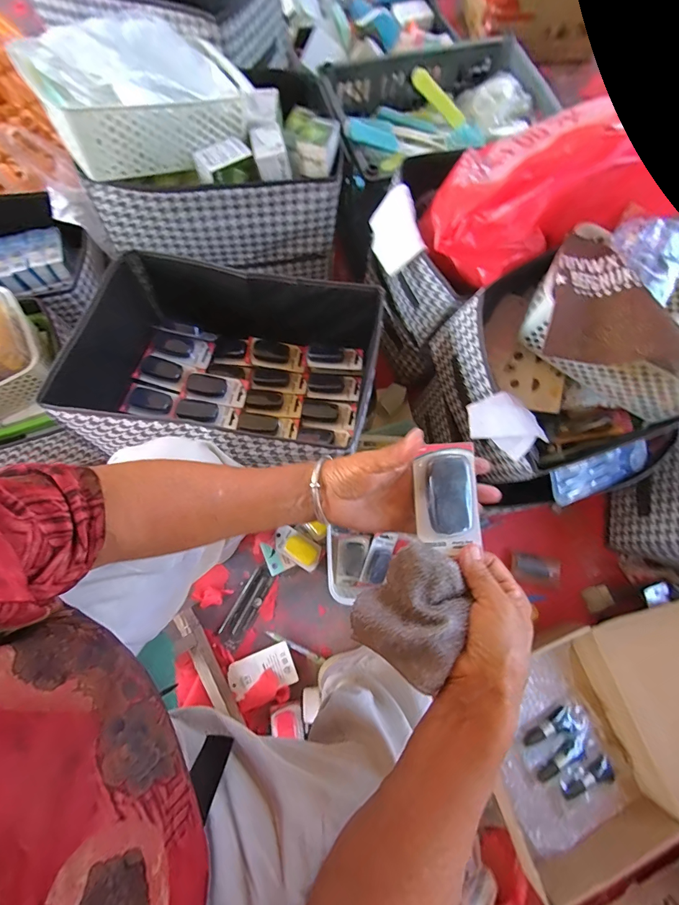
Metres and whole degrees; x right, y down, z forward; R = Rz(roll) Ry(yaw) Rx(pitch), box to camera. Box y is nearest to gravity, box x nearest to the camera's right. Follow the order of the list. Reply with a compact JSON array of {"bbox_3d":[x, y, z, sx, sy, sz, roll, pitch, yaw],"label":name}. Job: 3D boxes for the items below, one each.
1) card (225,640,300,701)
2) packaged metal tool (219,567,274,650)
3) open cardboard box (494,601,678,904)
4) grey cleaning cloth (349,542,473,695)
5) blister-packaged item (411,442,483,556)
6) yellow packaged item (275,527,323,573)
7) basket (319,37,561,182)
[{"bbox_3d":[-0.149,0.423,0.699,0.121,0.006,0.076,-21,80,-6],"label":"card"},{"bbox_3d":[-0.186,0.308,0.732,0.050,0.009,0.158,27,75,6],"label":"packaged metal tool"},{"bbox_3d":[0.524,0.463,0.607,0.524,0.239,0.334,-18,75,-7],"label":"open cardboard box"},{"bbox_3d":[0.061,0.129,0.302,0.078,0.051,0.092,31,75,7],"label":"grey cleaning cloth"},{"bbox_3d":[0.094,0.038,0.315,0.054,0.029,0.092,-3,74,-3],"label":"blister-packaged item"},{"bbox_3d":[-0.086,0.196,0.752,0.103,0.014,0.057,31,75,7],"label":"yellow packaged item"},{"bbox_3d":[0.202,-0.809,0.857,0.501,0.107,0.254,-20,76,-8],"label":"basket"}]

